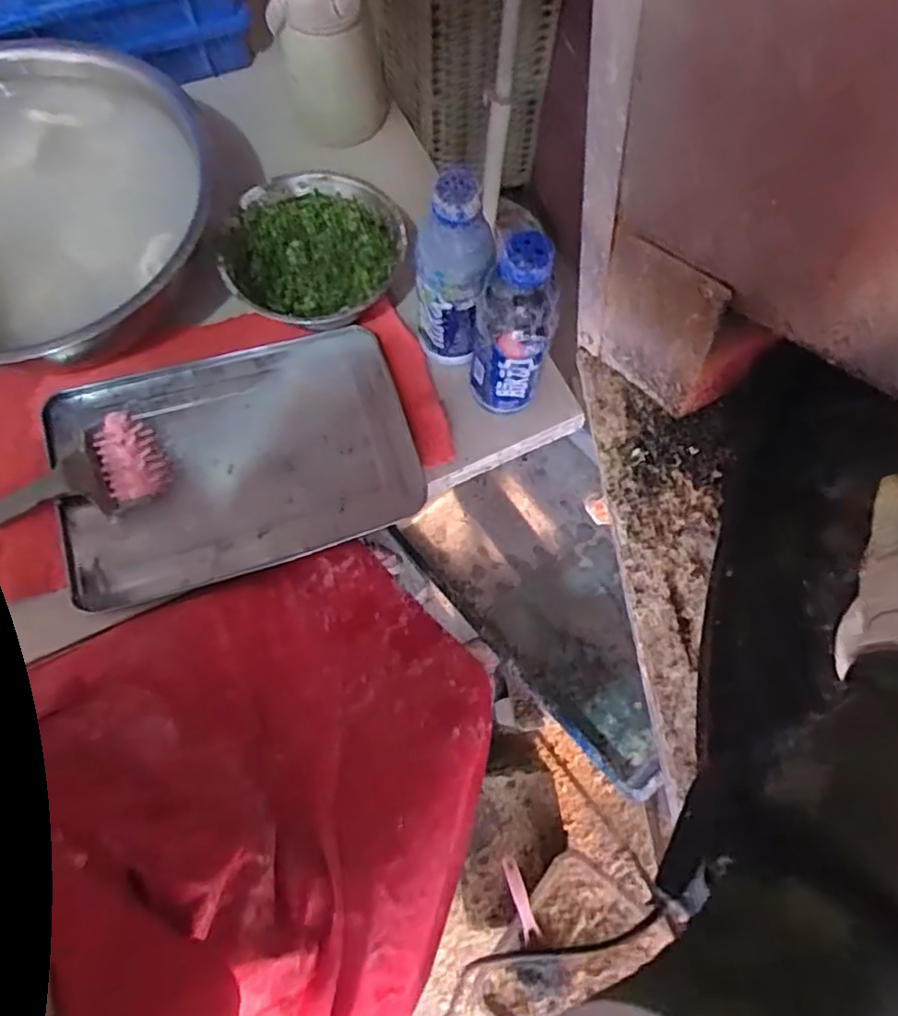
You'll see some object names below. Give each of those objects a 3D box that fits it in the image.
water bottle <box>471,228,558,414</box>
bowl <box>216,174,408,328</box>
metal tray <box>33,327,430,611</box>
[{"bbox_3d":[0.055,-0.157,0.579,0.071,0.193,0.056,9,71,2],"label":"water bottle"},{"bbox_3d":[-0.138,-0.270,0.693,0.180,0.053,0.185,0,71,-1],"label":"bowl"},{"bbox_3d":[-0.212,-0.048,0.651,0.341,0.020,0.231,-16,72,-7],"label":"metal tray"}]

